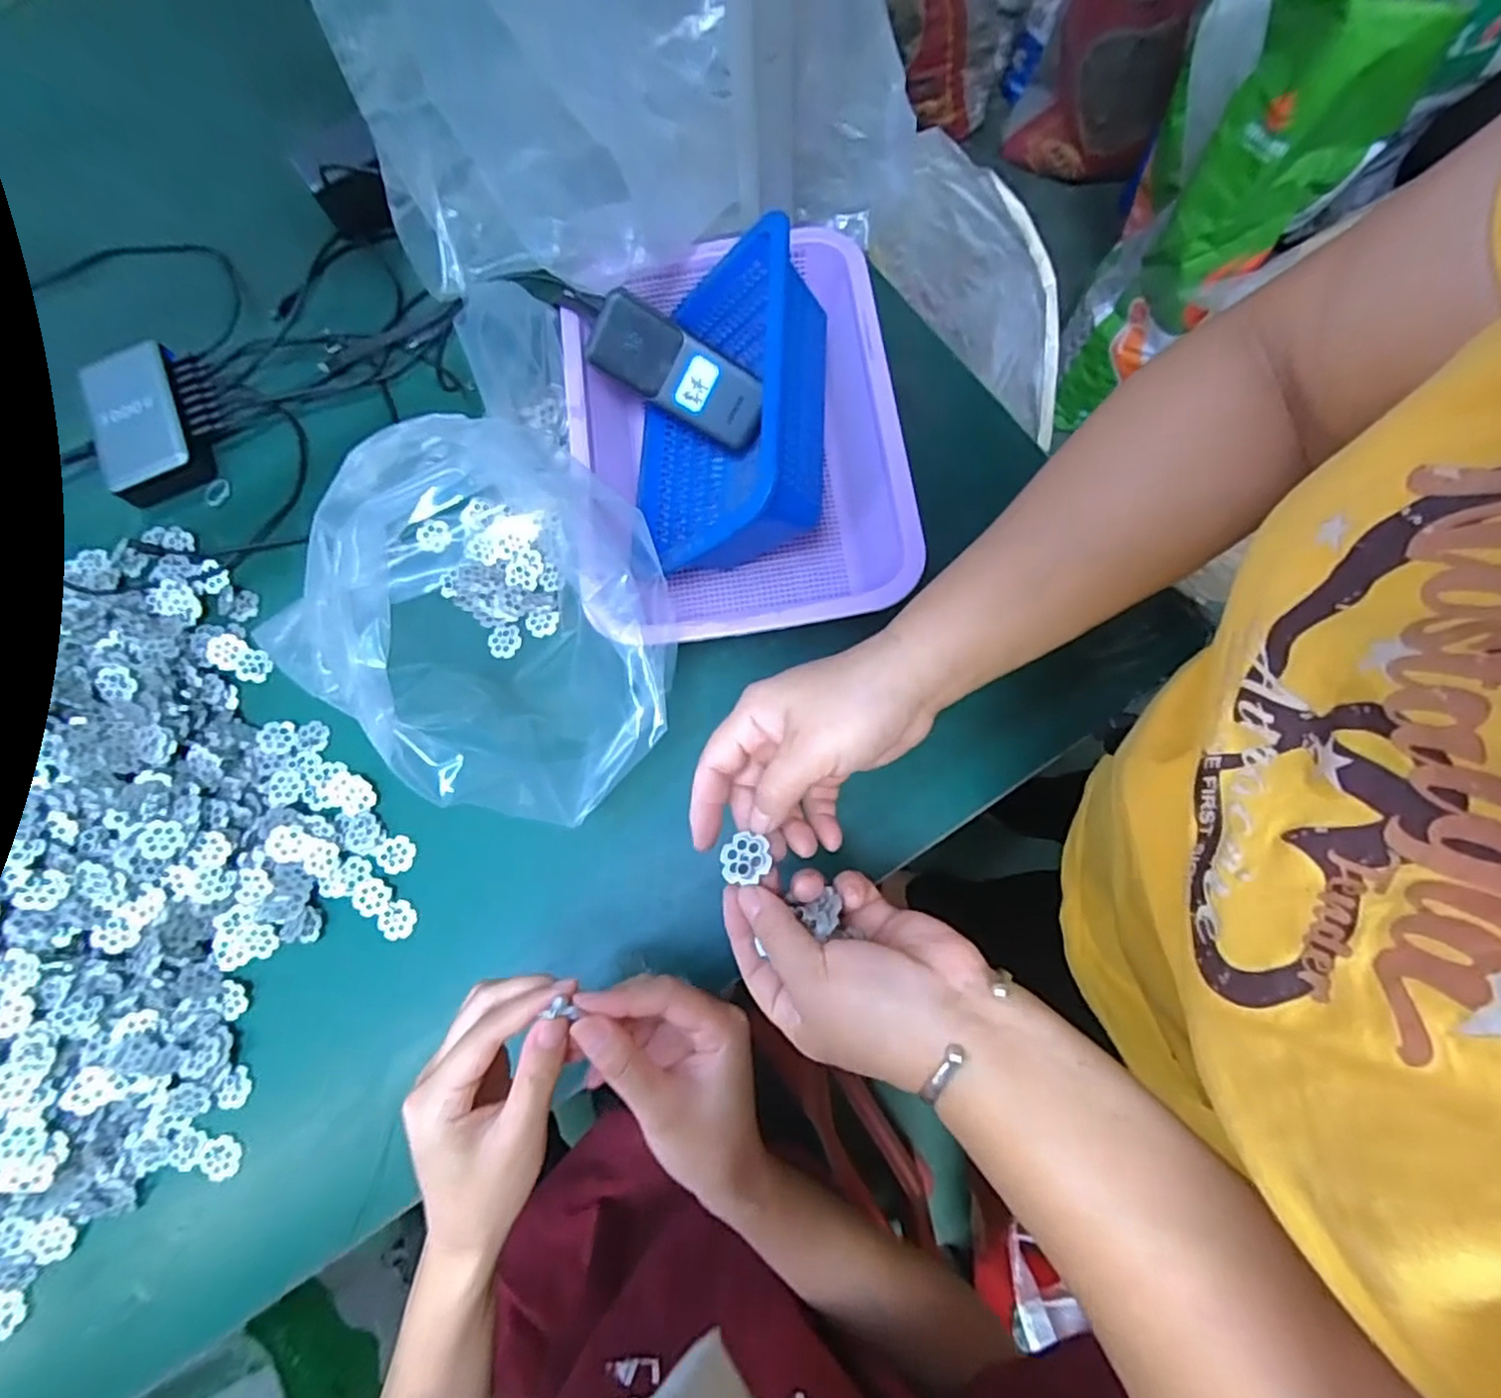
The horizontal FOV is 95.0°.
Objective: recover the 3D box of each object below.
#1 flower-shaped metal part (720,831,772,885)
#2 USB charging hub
[{"bbox_3d":[-0.003,0.074,0.322,0.023,0.010,0.022,-11,77,-2],"label":"flower-shaped metal part"},{"bbox_3d":[-0.521,-0.241,0.589,0.078,0.023,0.137,-24,78,-5],"label":"USB charging hub"}]

